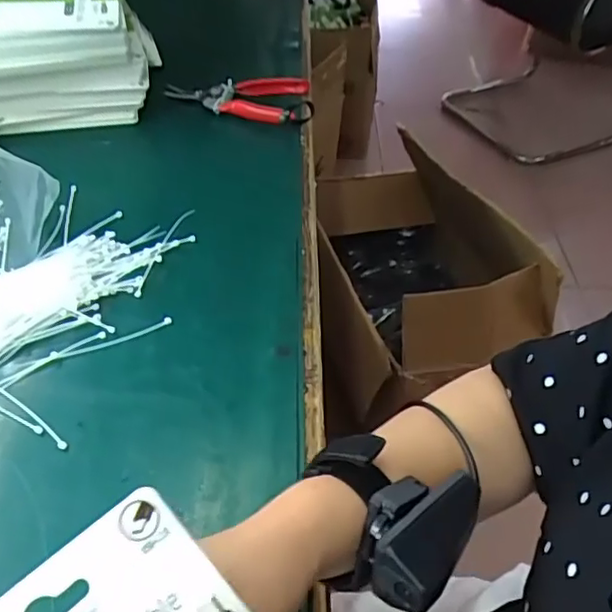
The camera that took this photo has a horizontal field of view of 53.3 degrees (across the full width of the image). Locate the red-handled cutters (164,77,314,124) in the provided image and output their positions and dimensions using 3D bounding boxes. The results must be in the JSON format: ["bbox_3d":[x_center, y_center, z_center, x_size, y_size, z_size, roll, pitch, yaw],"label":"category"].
[{"bbox_3d":[-0.072,-0.235,0.678,0.169,0.029,0.084,13,46,6],"label":"red-handled cutters"}]

